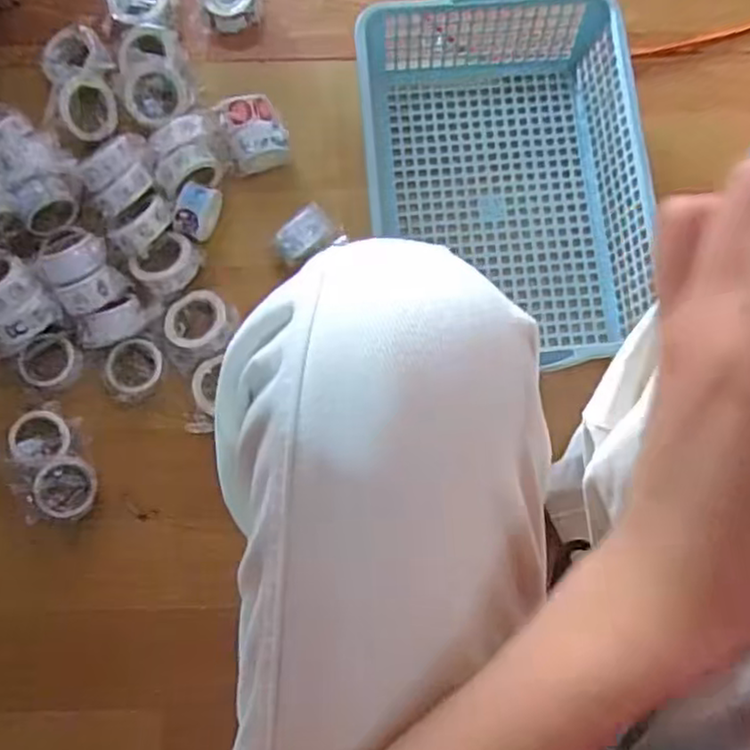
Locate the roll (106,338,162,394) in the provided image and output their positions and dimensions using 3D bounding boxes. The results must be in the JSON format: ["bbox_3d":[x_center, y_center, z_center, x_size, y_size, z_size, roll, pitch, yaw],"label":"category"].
[{"bbox_3d":[-0.224,-0.008,0.642,0.052,0.012,0.050,-18,77,-3],"label":"roll"}]

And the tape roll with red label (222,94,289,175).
[{"bbox_3d":[-0.115,-0.237,0.685,0.053,0.051,0.058,-15,77,-3],"label":"tape roll with red label"}]

